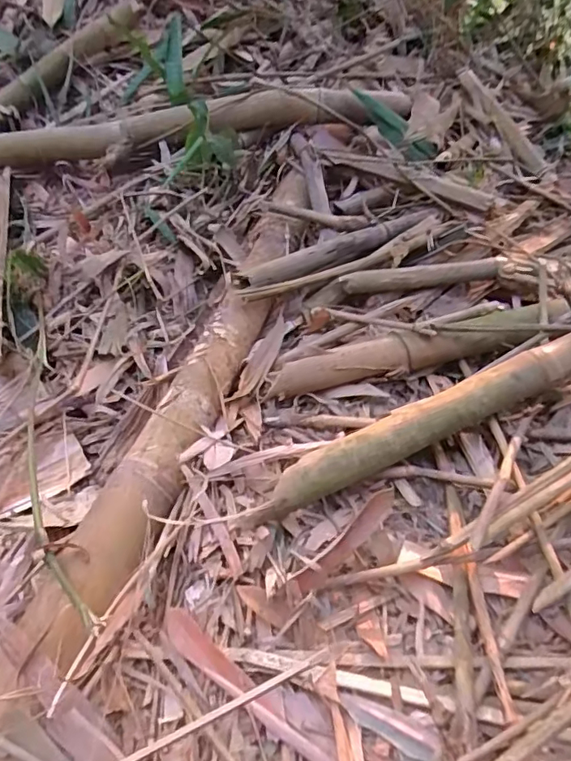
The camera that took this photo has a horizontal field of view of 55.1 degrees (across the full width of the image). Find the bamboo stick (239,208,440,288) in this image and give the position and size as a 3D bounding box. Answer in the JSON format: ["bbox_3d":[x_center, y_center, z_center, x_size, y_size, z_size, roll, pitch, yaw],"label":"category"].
[{"bbox_3d":[0.097,-0.200,0.827,0.347,0.025,0.044,-26,59,-25],"label":"bamboo stick"}]

